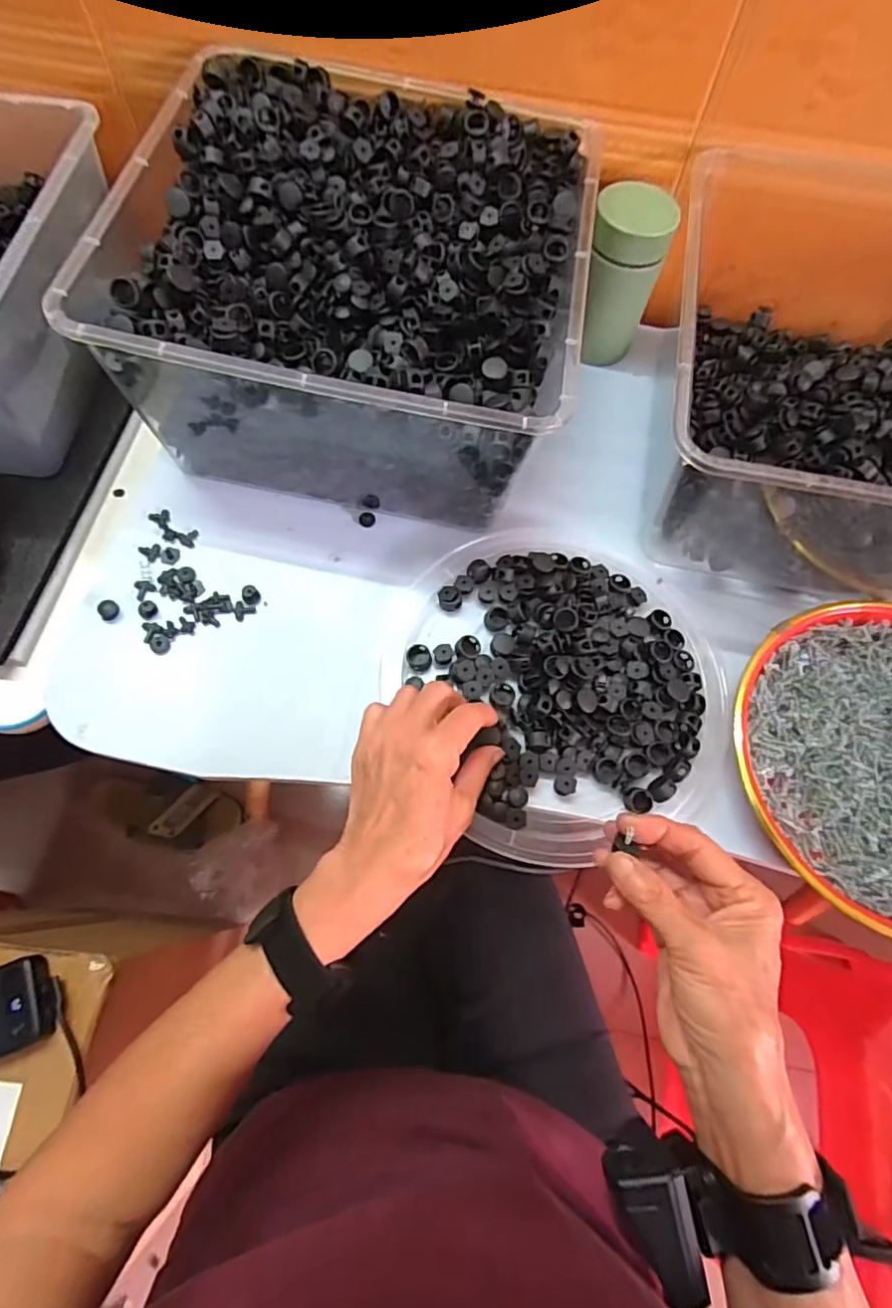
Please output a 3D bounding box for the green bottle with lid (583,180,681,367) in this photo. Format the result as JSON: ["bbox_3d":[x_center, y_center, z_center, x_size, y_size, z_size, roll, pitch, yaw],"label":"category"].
[{"bbox_3d":[0.143,-0.310,0.489,0.061,0.116,0.059,17,66,5],"label":"green bottle with lid"}]

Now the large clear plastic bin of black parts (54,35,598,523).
[{"bbox_3d":[-0.057,-0.254,0.425,0.289,0.131,0.289,9,66,1],"label":"large clear plastic bin of black parts"}]

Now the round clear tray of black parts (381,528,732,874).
[{"bbox_3d":[0.081,0.011,0.413,0.216,0.035,0.230,0,73,-1],"label":"round clear tray of black parts"}]

